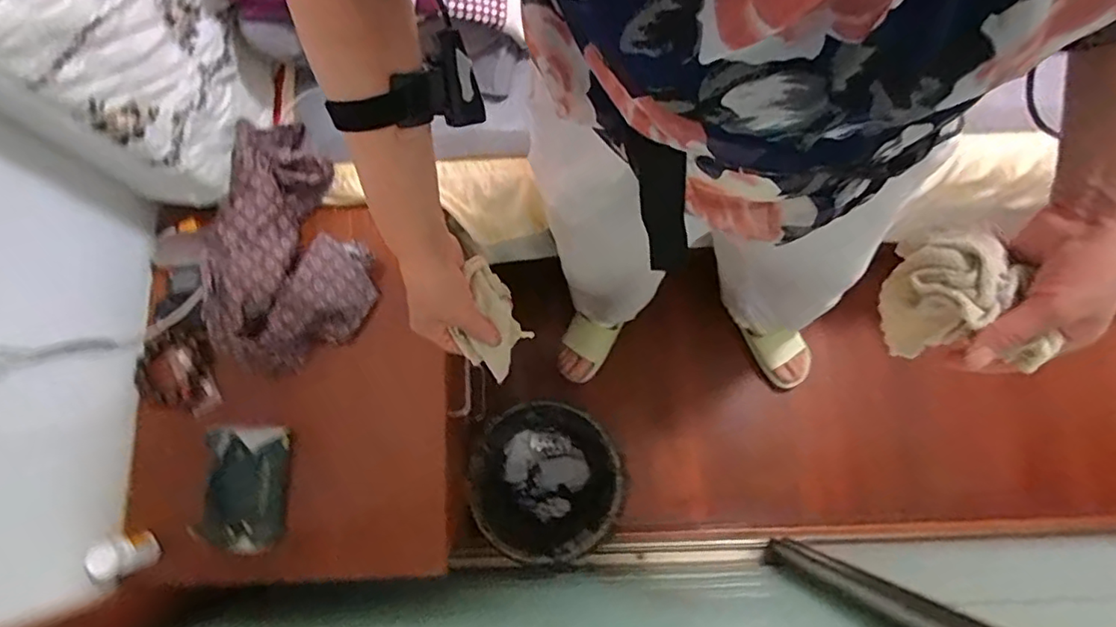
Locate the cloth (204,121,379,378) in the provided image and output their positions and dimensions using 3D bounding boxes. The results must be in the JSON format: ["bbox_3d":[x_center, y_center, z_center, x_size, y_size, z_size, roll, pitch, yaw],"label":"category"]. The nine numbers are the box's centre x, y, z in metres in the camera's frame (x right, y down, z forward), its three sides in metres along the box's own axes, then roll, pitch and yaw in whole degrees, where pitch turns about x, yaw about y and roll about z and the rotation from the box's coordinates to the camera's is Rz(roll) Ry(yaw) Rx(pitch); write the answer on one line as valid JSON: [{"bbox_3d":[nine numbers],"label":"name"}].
[{"bbox_3d":[-0.383,-0.093,0.792,0.203,0.092,0.302,-26,77,-5],"label":"cloth"}]

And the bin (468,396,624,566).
[{"bbox_3d":[-0.020,0.298,1.062,0.240,0.271,0.239,0,76,1],"label":"bin"}]

